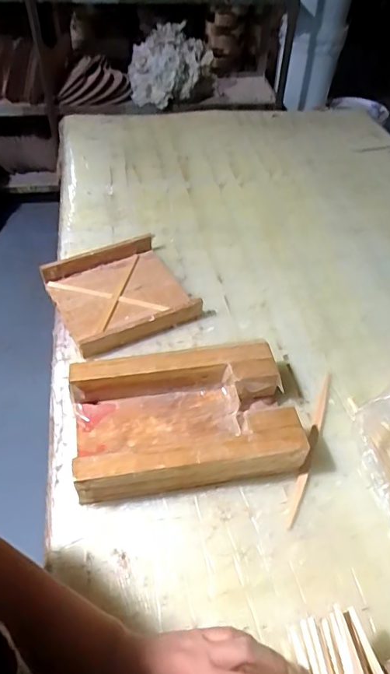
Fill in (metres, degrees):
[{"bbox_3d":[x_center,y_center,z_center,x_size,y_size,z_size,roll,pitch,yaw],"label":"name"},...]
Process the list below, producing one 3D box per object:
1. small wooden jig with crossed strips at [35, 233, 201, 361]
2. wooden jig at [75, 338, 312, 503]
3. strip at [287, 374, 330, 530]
[{"bbox_3d":[-0.122,-0.075,0.761,0.197,0.033,0.194,-21,52,-18],"label":"small wooden jig with crossed strips"},{"bbox_3d":[-0.015,0.099,0.589,0.264,0.060,0.161,-7,49,-7],"label":"wooden jig"},{"bbox_3d":[0.151,0.135,0.602,0.012,0.011,0.226,17,51,14],"label":"strip"}]

